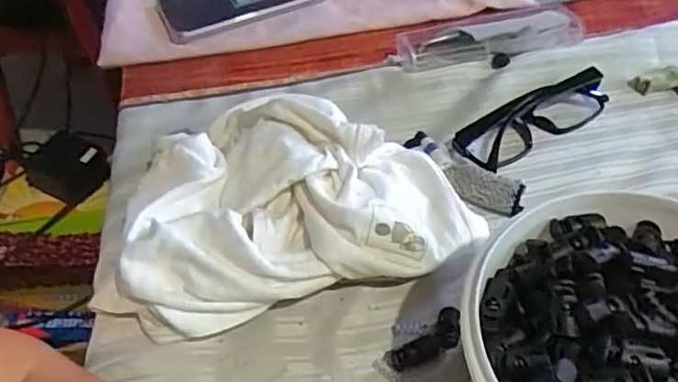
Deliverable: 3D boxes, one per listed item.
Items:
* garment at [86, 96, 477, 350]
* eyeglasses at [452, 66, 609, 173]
[{"bbox_3d":[-0.037,-0.003,0.387,0.219,0.060,0.172,-14,50,-9],"label":"garment"},{"bbox_3d":[0.151,-0.055,0.443,0.132,0.028,0.032,-25,52,-18],"label":"eyeglasses"}]

